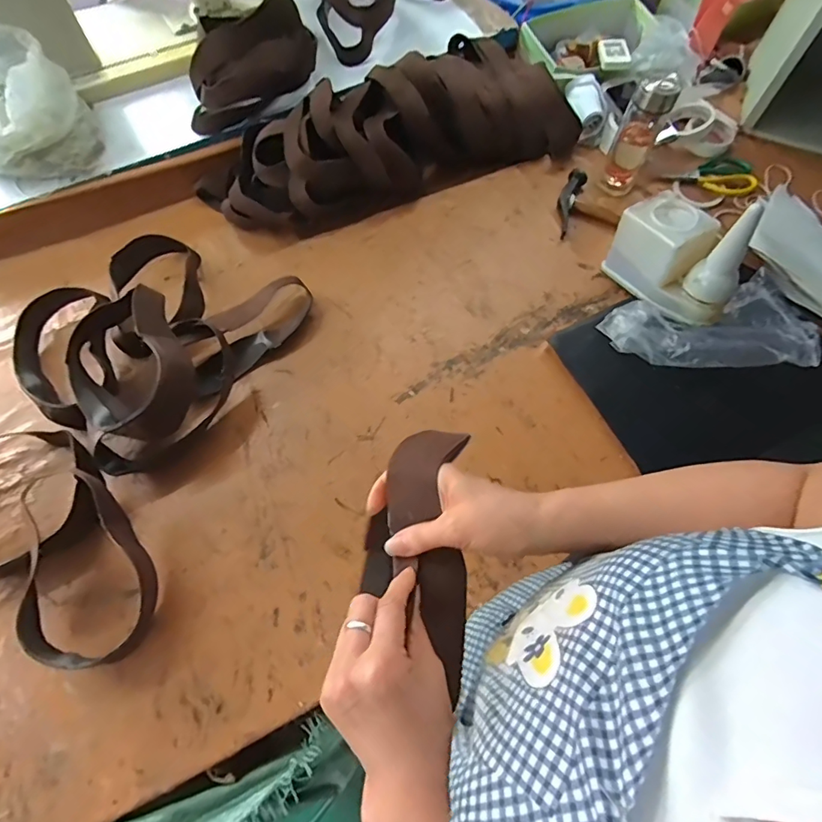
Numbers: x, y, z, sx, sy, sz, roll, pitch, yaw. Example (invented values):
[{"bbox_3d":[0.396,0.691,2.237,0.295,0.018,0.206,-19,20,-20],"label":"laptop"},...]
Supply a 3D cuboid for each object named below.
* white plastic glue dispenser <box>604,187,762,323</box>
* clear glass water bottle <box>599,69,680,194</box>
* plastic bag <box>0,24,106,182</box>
[{"bbox_3d":[0.431,-0.249,0.767,0.097,0.178,0.211,-26,70,-12],"label":"white plastic glue dispenser"},{"bbox_3d":[0.399,-0.493,0.846,0.068,0.199,0.072,29,69,10],"label":"clear glass water bottle"},{"bbox_3d":[-0.684,-0.525,0.797,0.216,0.150,0.284,-39,73,-17],"label":"plastic bag"}]

